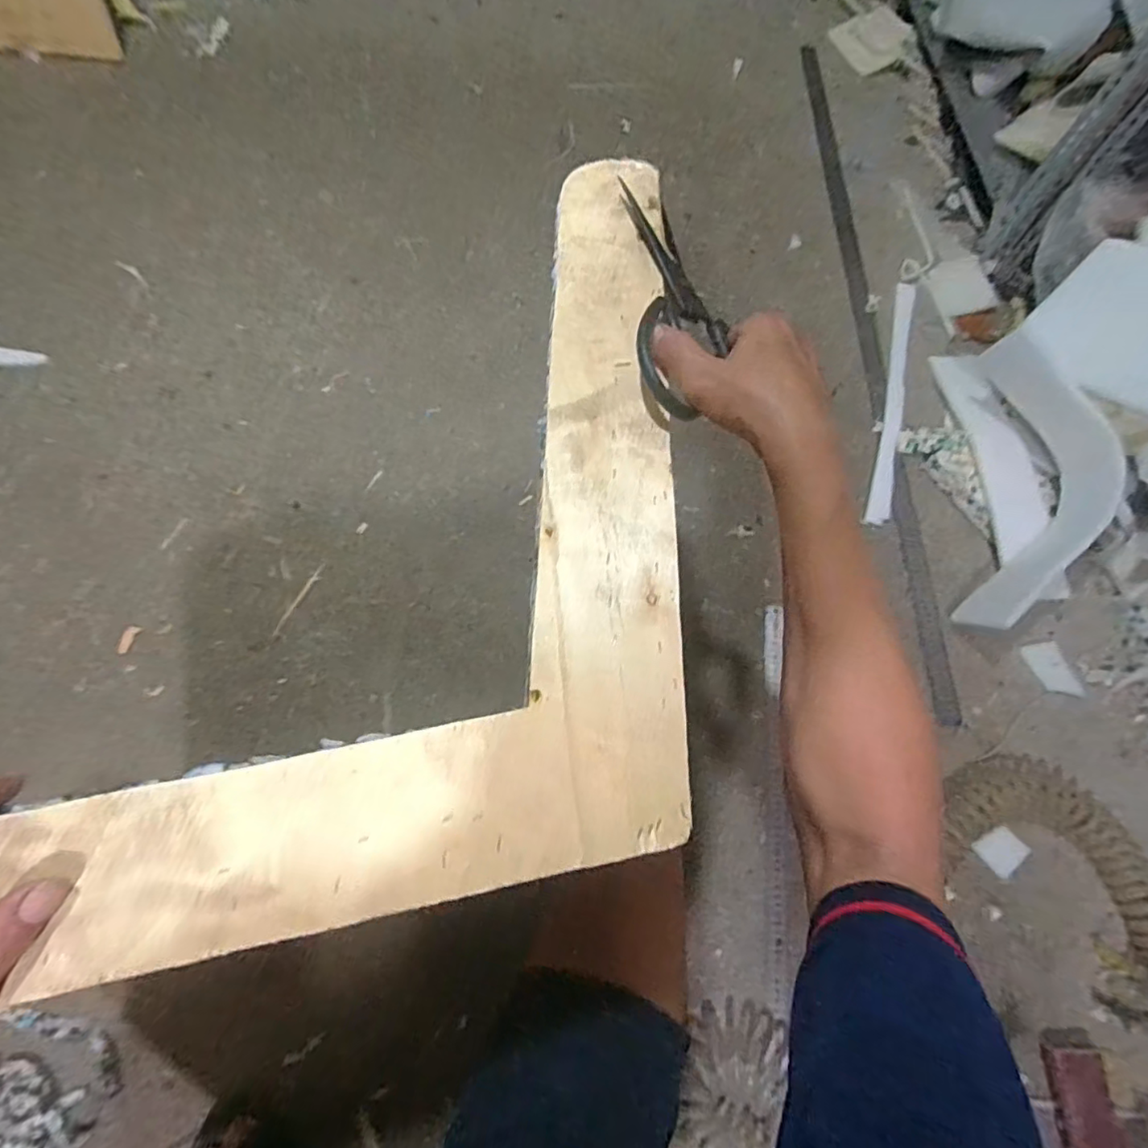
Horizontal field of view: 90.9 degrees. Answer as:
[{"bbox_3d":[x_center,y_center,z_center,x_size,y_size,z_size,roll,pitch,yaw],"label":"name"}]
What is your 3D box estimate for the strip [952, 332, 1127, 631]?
[{"bbox_3d":[0.688,-0.140,0.842,0.129,0.142,0.484,17,69,4],"label":"strip"}]

